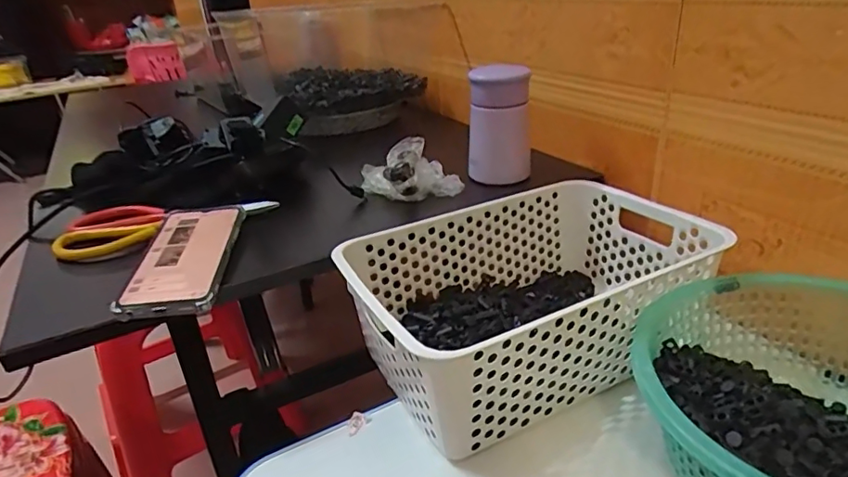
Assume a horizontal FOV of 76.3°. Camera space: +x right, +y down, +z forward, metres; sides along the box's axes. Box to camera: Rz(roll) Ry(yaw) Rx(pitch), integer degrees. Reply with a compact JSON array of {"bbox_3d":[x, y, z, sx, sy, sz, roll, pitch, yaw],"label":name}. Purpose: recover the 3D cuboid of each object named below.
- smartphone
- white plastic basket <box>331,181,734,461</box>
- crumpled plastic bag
[{"bbox_3d":[-0.213,0.009,0.479,0.080,0.016,0.156,-8,27,-8],"label":"smartphone"},{"bbox_3d":[0.097,0.053,0.497,0.304,0.112,0.197,-17,30,-24],"label":"white plastic basket"},{"bbox_3d":[-0.020,-0.074,0.603,0.092,0.041,0.099,-18,30,-25],"label":"crumpled plastic bag"}]

